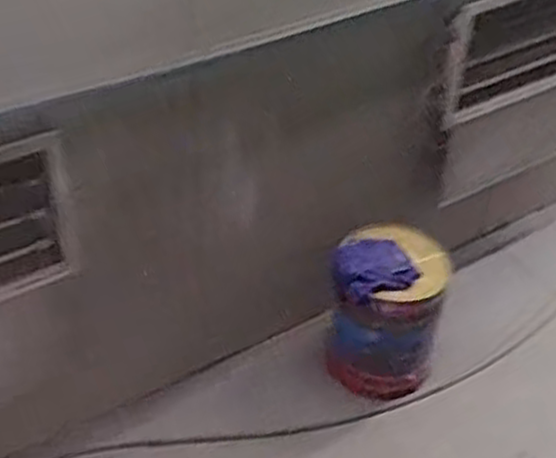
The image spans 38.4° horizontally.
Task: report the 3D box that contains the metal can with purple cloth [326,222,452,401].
[{"bbox_3d":[0.245,0.213,1.855,0.253,0.391,0.279,14,43,13],"label":"metal can with purple cloth"}]

